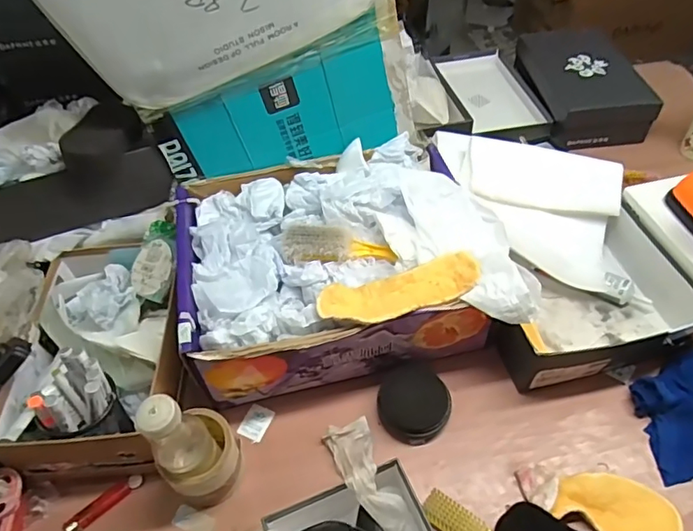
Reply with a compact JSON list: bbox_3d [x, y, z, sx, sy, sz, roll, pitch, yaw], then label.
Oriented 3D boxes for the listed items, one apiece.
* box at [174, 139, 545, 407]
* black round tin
[{"bbox_3d":[-0.009,-0.009,0.757,0.427,0.151,0.322,-8,50,-4],"label":"box"},{"bbox_3d":[0.088,0.178,0.692,0.092,0.041,0.088,-12,50,-7],"label":"black round tin"}]

